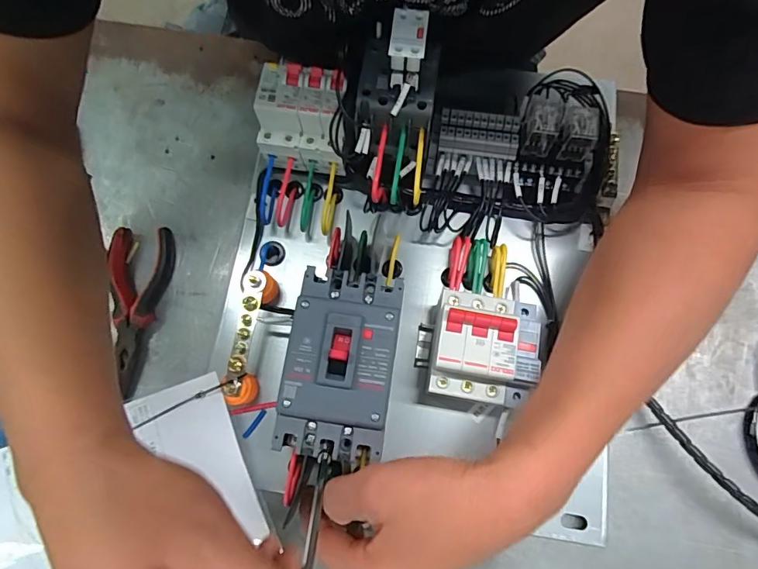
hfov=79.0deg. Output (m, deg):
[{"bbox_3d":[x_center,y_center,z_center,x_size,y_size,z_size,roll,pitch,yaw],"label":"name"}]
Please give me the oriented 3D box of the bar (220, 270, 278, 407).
[{"bbox_3d":[-0.102,0.044,0.371,0.021,0.042,0.103,8,76,2],"label":"bar"}]

